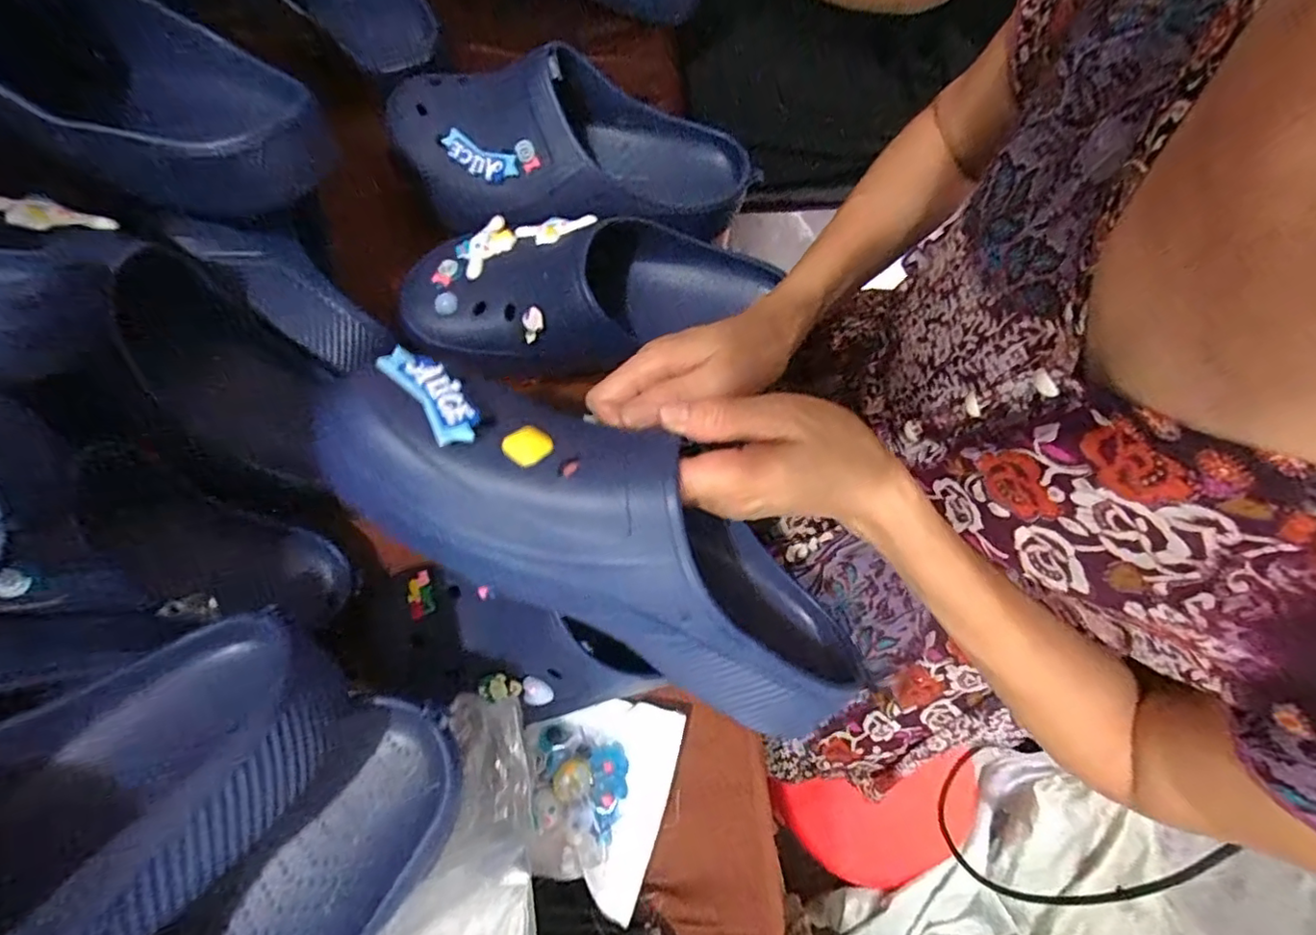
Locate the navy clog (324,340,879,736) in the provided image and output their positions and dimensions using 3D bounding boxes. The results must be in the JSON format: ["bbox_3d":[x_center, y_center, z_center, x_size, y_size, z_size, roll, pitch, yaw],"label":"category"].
[{"bbox_3d":[-0.015,0.034,0.287,0.287,0.079,0.097,33,76,-17],"label":"navy clog"}]

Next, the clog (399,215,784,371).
[{"bbox_3d":[-0.048,-0.133,0.422,0.247,0.079,0.104,-10,75,-15],"label":"clog"}]

